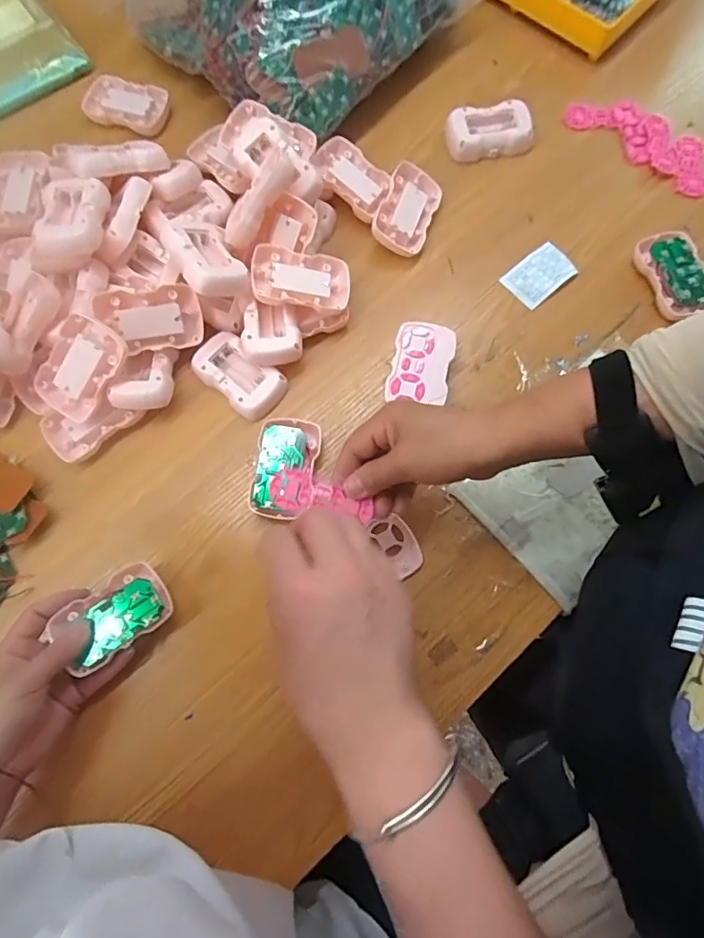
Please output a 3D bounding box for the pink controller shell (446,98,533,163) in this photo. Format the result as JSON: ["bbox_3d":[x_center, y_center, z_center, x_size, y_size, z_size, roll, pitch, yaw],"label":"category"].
[{"bbox_3d":[0.150,-0.369,0.550,0.090,0.024,0.051,-6,75,-2],"label":"pink controller shell"}]

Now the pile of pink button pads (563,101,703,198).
[{"bbox_3d":[0.323,-0.368,0.555,0.172,0.013,0.073,37,78,9],"label":"pile of pink button pads"}]

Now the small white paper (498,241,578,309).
[{"bbox_3d":[0.192,-0.199,0.514,0.071,0.011,0.047,-39,78,-9],"label":"small white paper"}]

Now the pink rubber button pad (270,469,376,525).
[{"bbox_3d":[-0.022,0.021,0.380,0.078,0.007,0.029,14,76,0],"label":"pink rubber button pad"}]

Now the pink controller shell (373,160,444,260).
[{"bbox_3d":[0.056,-0.266,0.522,0.055,0.017,0.091,25,75,-18],"label":"pink controller shell"}]

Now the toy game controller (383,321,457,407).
[{"bbox_3d":[0.066,-0.097,0.481,0.054,0.030,0.078,13,76,4],"label":"toy game controller"}]

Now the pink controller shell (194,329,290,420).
[{"bbox_3d":[-0.107,-0.089,0.481,0.088,0.023,0.052,39,79,10],"label":"pink controller shell"}]

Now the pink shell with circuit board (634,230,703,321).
[{"bbox_3d":[0.324,-0.196,0.505,0.054,0.019,0.093,-18,76,-5],"label":"pink shell with circuit board"}]

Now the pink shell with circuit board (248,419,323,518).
[{"bbox_3d":[-0.059,-0.002,0.456,0.054,0.023,0.089,5,76,2],"label":"pink shell with circuit board"}]

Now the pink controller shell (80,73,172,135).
[{"bbox_3d":[-0.258,-0.413,0.572,0.089,0.016,0.057,17,76,5],"label":"pink controller shell"}]

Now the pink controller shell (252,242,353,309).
[{"bbox_3d":[-0.048,-0.178,0.475,0.092,0.015,0.058,10,73,-15],"label":"pink controller shell"}]

